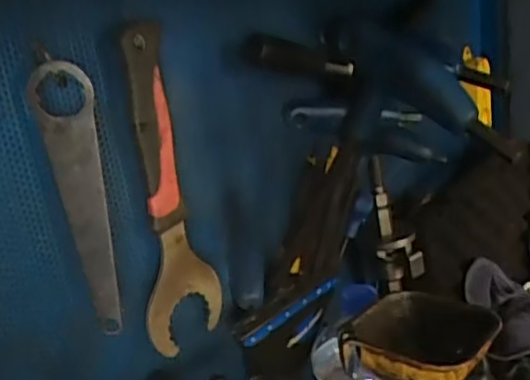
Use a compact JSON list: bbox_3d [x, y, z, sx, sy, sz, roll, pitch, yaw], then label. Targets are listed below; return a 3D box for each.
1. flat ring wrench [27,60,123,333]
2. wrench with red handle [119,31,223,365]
[{"bbox_3d":[-0.124,0.009,0.438,0.041,0.185,0.004,2,21,12],"label":"flat ring wrench"},{"bbox_3d":[-0.065,0.001,0.501,0.072,0.243,0.015,-15,21,-42],"label":"wrench with red handle"}]

